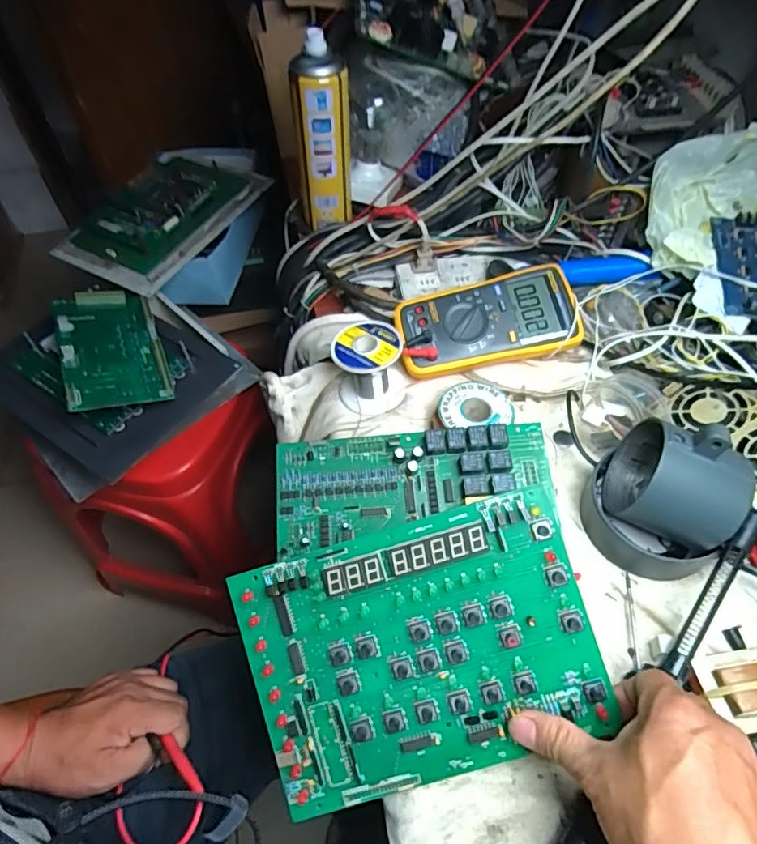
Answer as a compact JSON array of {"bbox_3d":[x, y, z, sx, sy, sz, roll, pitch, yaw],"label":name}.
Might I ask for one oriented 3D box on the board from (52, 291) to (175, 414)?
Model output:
[{"bbox_3d":[-0.350,-0.100,0.701,0.116,0.010,0.206,-11,58,-27],"label":"board"}]

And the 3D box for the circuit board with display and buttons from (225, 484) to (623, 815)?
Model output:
[{"bbox_3d":[0.025,0.147,0.342,0.213,0.009,0.156,-18,85,3],"label":"circuit board with display and buttons"}]

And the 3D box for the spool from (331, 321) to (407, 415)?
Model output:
[{"bbox_3d":[-0.009,-0.051,0.517,0.067,0.072,0.062,0,55,1],"label":"spool"}]

